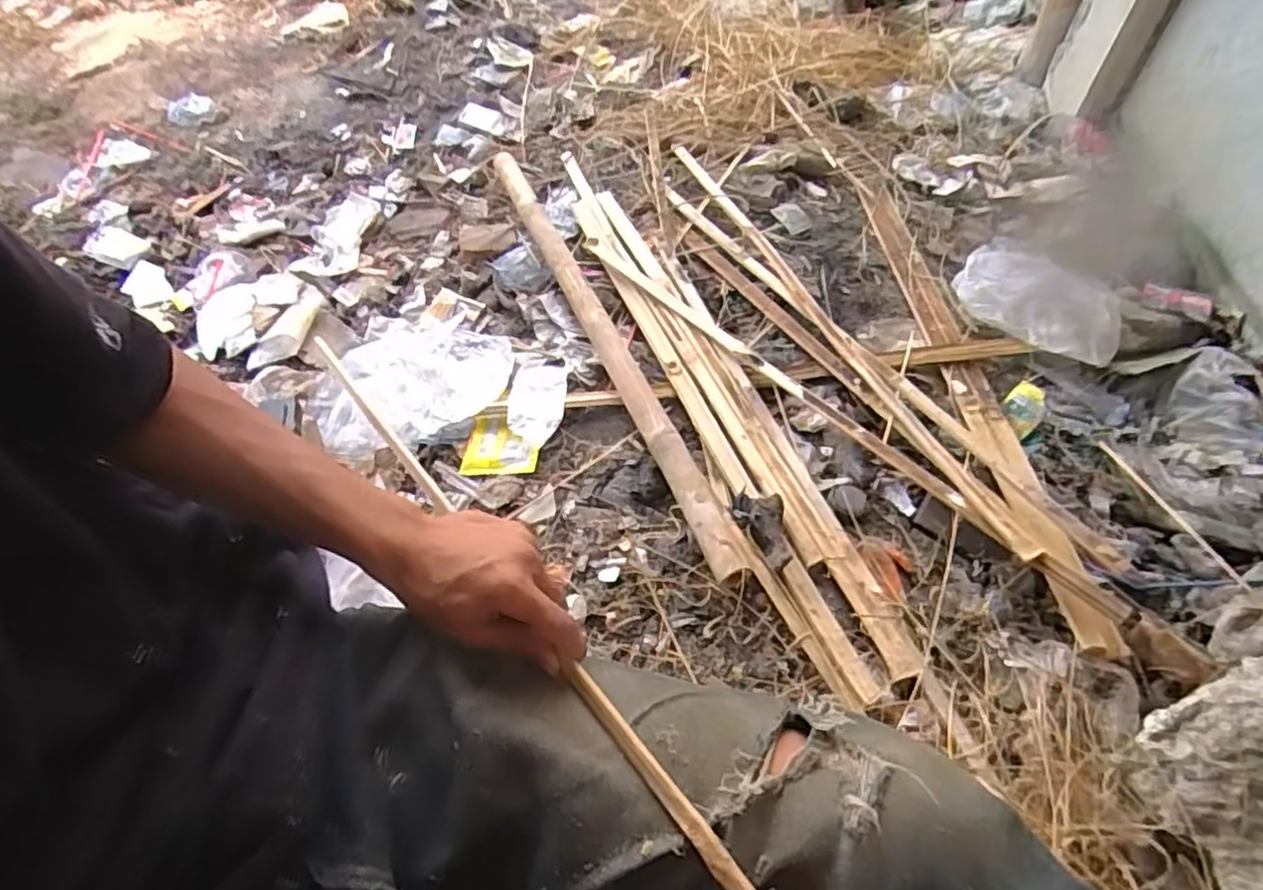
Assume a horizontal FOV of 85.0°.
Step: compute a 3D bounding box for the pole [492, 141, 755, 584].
[{"bbox_3d":[-0.057,-0.186,1.020,0.051,0.039,0.893,-21,55,-12],"label":"pole"}]

